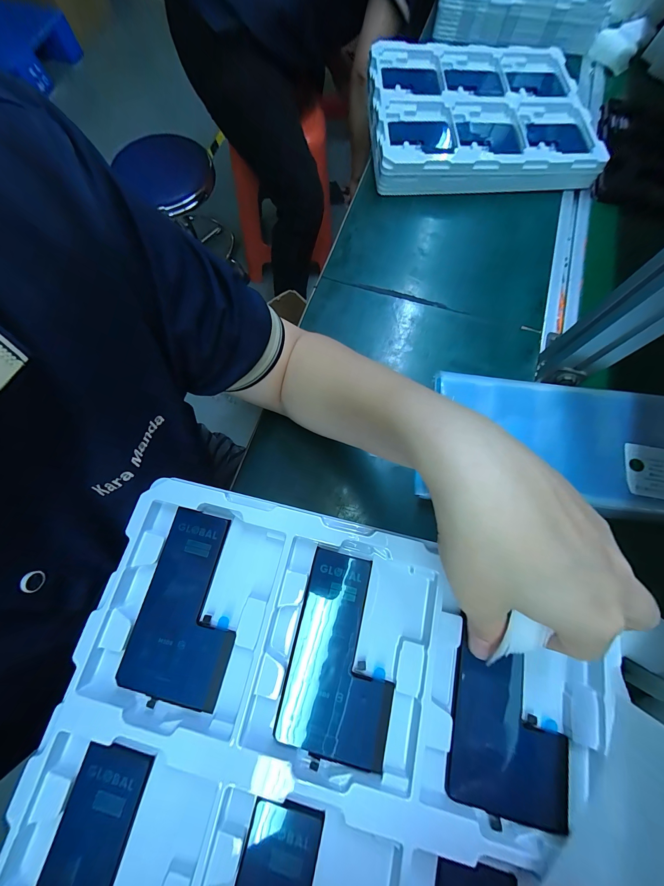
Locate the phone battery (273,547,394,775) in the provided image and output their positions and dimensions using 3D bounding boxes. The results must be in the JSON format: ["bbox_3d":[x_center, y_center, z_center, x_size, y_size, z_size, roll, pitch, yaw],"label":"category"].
[{"bbox_3d":[0.008,0.130,0.184,0.064,0.004,0.109,12,73,3],"label":"phone battery"}]

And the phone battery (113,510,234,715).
[{"bbox_3d":[-0.092,0.105,0.196,0.063,0.006,0.109,12,73,2],"label":"phone battery"}]

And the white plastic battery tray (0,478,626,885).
[{"bbox_3d":[-0.010,0.176,0.174,0.304,0.025,0.248,14,76,3],"label":"white plastic battery tray"}]

